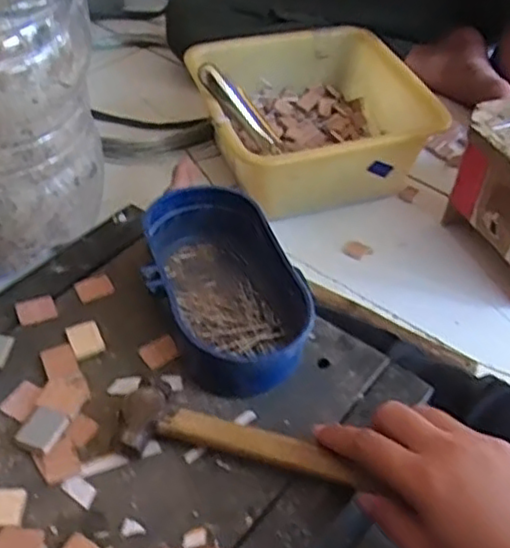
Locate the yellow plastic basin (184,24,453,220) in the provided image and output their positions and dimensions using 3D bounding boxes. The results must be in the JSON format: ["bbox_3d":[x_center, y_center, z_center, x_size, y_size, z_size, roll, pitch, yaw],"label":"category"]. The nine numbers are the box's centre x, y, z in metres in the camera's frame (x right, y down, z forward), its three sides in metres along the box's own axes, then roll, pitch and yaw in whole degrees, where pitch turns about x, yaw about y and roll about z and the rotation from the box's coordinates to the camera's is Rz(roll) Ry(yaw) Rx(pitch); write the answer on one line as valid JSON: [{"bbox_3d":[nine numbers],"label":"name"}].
[{"bbox_3d":[0.061,-0.199,0.862,0.264,0.122,0.256,-13,49,-16],"label":"yellow plastic basin"}]

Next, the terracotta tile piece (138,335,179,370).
[{"bbox_3d":[-0.062,0.050,0.430,0.022,0.004,0.020,-21,51,-22],"label":"terracotta tile piece"}]

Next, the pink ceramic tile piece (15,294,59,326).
[{"bbox_3d":[-0.147,0.024,0.451,0.024,0.004,0.020,-19,50,-21],"label":"pink ceramic tile piece"}]

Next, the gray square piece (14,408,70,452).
[{"bbox_3d":[-0.122,0.089,0.385,0.022,0.006,0.025,18,48,14],"label":"gray square piece"}]

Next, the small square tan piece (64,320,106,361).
[{"bbox_3d":[-0.110,0.043,0.435,0.020,0.005,0.029,-19,50,-21],"label":"small square tan piece"}]

